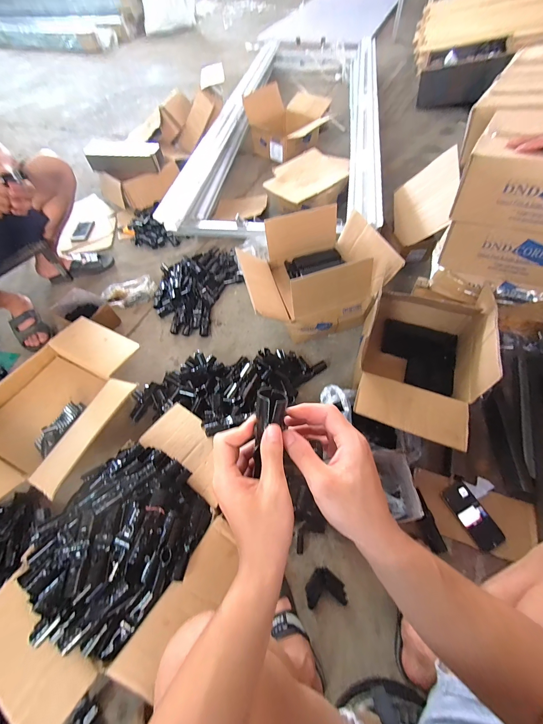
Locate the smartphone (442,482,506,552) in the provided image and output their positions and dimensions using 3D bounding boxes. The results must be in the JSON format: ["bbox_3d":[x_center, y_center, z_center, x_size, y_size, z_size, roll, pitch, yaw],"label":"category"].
[{"bbox_3d":[0.484,0.369,0.692,0.067,0.011,0.140,-22,59,-9],"label":"smartphone"}]

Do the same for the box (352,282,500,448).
[{"bbox_3d":[0.408,-0.015,0.817,0.294,0.270,0.482,20,62,16],"label":"box"}]

